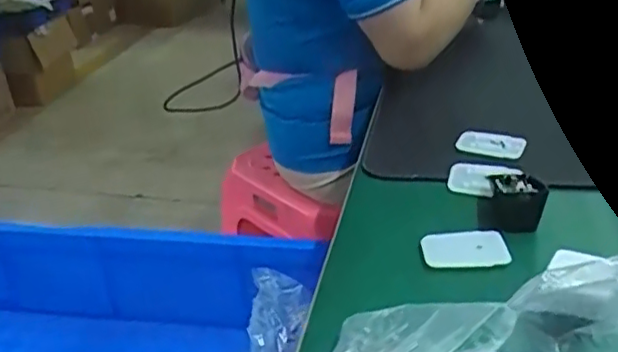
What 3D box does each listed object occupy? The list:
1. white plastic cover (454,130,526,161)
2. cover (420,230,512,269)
[{"bbox_3d":[0.200,-0.035,0.682,0.070,0.006,0.050,13,35,26],"label":"white plastic cover"},{"bbox_3d":[0.132,0.061,0.525,0.072,0.006,0.038,-4,31,-1],"label":"cover"}]

